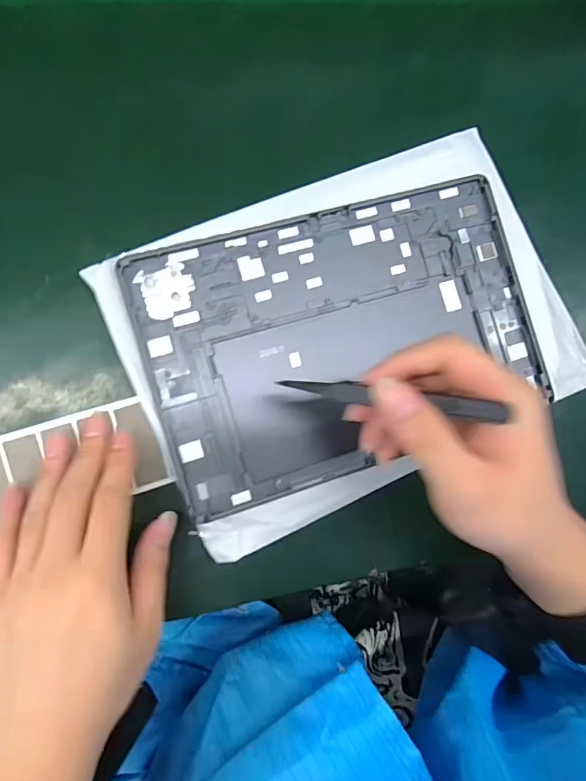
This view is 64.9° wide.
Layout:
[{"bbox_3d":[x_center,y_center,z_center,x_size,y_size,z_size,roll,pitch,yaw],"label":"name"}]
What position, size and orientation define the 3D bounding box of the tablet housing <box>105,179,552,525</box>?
[{"bbox_3d":[0.036,-0.035,0.300,0.253,0.011,0.166,-16,88,-9],"label":"tablet housing"}]

